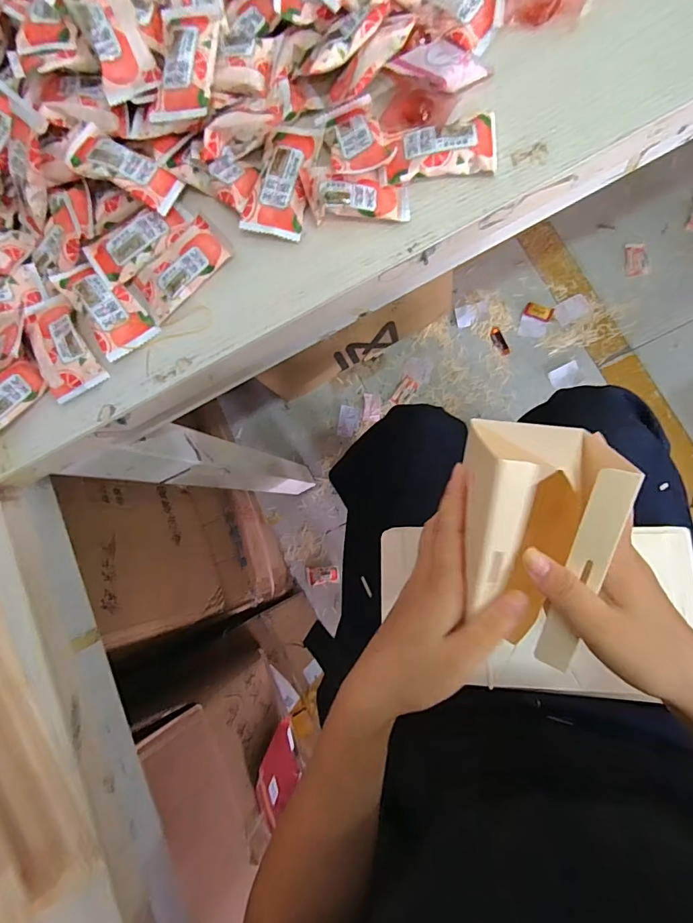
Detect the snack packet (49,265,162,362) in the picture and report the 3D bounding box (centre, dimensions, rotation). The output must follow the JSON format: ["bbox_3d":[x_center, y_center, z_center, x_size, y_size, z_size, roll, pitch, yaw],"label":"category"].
[{"bbox_3d":[-0.165,-0.108,0.304,0.039,0.007,0.073,-37,82,4],"label":"snack packet"}]

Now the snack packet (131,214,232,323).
[{"bbox_3d":[-0.112,-0.129,0.300,0.070,0.006,0.037,-42,81,3],"label":"snack packet"}]

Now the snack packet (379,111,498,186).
[{"bbox_3d":[0.056,-0.193,0.277,0.070,0.013,0.035,-2,85,8],"label":"snack packet"}]

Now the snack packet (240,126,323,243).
[{"bbox_3d":[-0.043,-0.185,0.292,0.038,0.008,0.075,12,88,9],"label":"snack packet"}]

